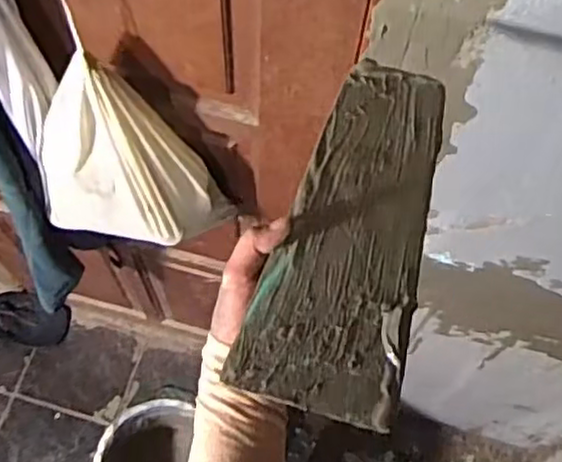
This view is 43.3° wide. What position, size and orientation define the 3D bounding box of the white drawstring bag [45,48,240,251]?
[{"bbox_3d":[-0.213,-0.086,0.958,0.268,0.336,0.112,6,67,1],"label":"white drawstring bag"}]

